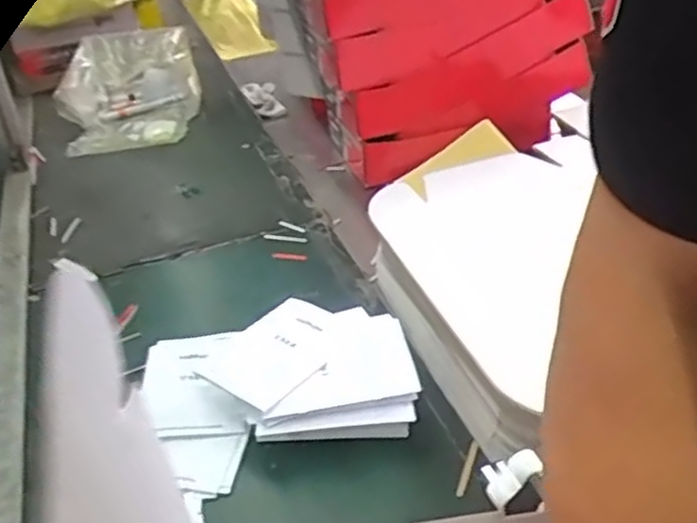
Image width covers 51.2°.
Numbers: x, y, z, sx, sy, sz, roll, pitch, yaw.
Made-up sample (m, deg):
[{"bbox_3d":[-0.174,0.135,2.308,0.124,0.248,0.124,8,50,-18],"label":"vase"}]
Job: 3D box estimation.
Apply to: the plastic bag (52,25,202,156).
[{"bbox_3d":[-0.452,-0.364,1.473,0.276,0.157,0.336,-16,35,-14],"label":"plastic bag"}]

